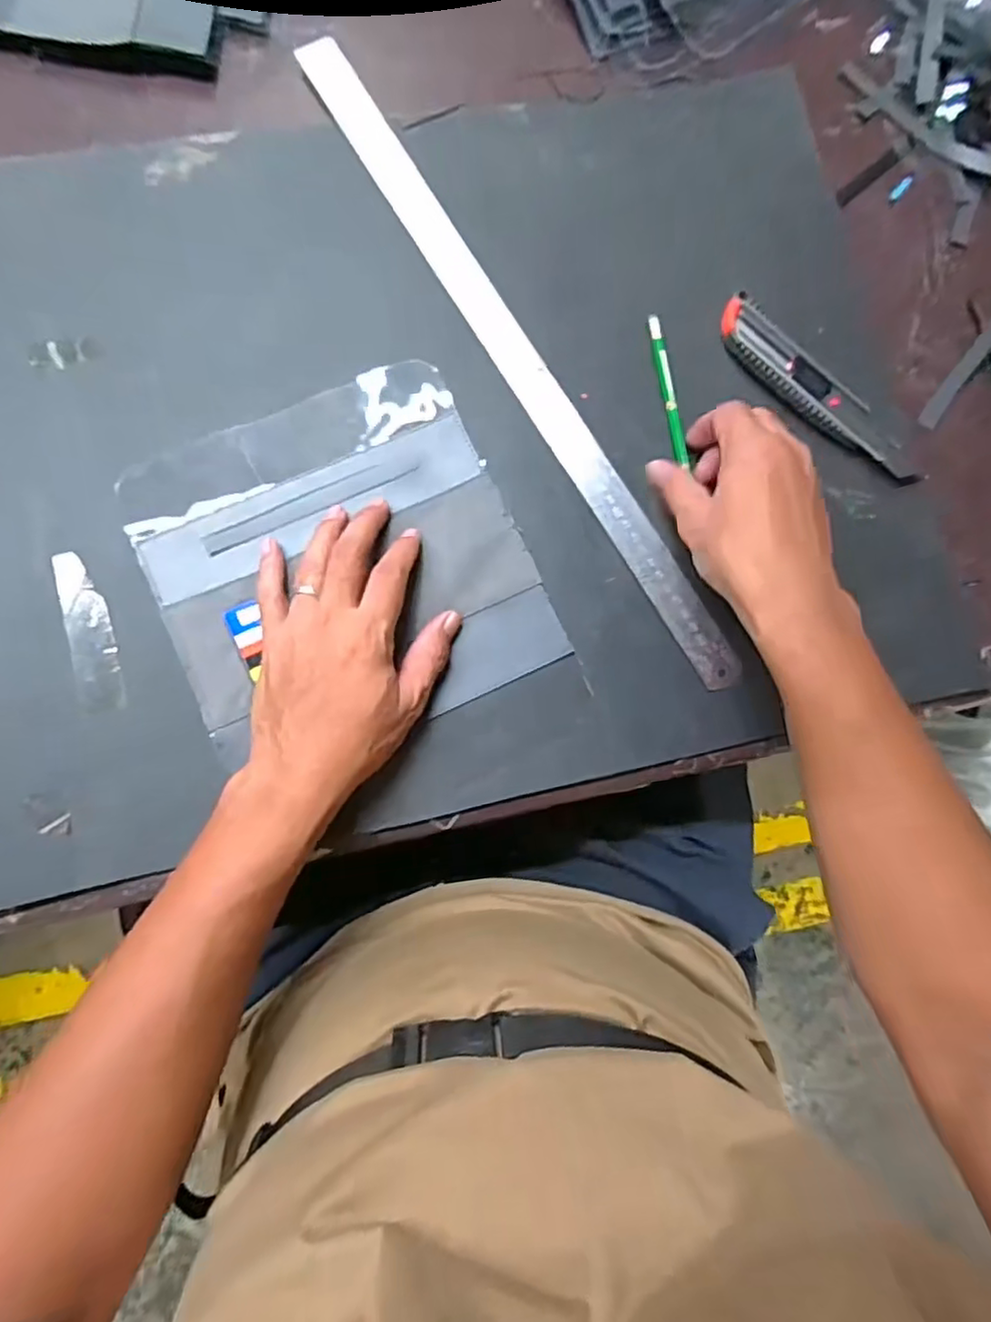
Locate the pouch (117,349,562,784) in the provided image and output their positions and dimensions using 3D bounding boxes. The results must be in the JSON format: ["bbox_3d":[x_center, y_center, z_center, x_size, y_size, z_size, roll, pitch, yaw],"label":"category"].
[{"bbox_3d":[-0.097,-0.061,0.407,0.216,0.011,0.221,-25,85,-7],"label":"pouch"}]

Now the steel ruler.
[{"bbox_3d":[0.011,-0.210,0.438,0.030,0.007,0.522,-31,84,-7],"label":"steel ruler"}]

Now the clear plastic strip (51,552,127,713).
[{"bbox_3d":[-0.243,-0.018,0.389,0.025,0.004,0.099,-15,83,-6],"label":"clear plastic strip"}]

